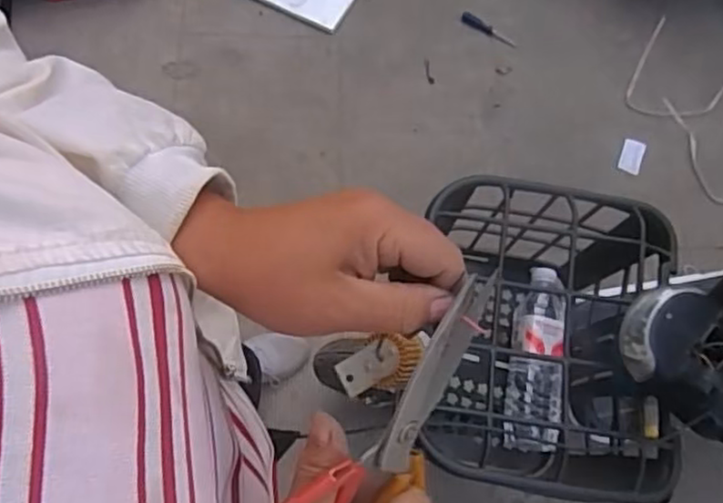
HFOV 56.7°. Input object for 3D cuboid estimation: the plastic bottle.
[{"bbox_3d":[0.220,0.131,0.844,0.065,0.062,0.226,9,67,0],"label":"plastic bottle"}]

